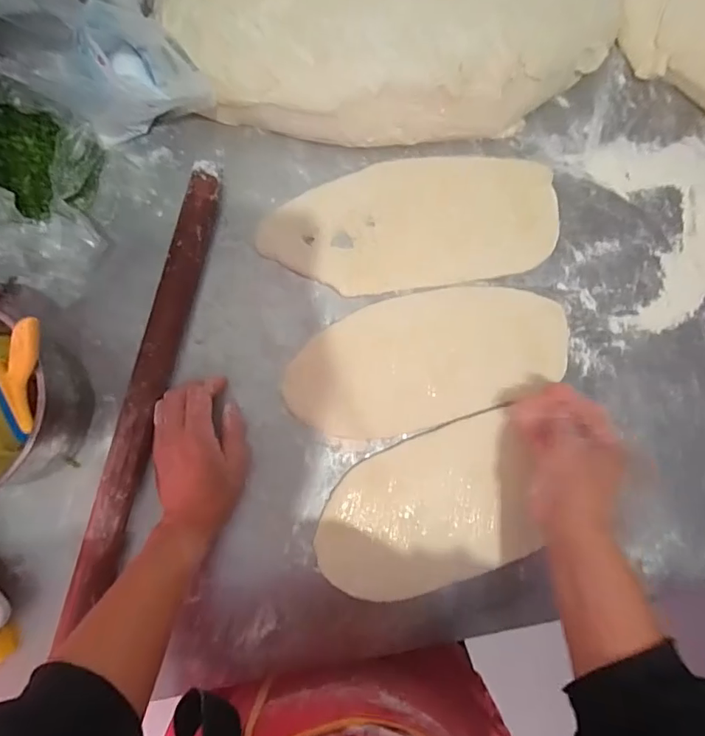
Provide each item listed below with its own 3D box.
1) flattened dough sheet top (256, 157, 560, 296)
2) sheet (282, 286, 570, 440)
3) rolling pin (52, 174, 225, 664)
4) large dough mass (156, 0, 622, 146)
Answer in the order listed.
[{"bbox_3d":[0.063,-0.149,0.494,0.302,0.014,0.131,-9,84,-6],"label":"flattened dough sheet top"},{"bbox_3d":[0.078,-0.012,0.484,0.284,0.009,0.128,-17,85,-7],"label":"sheet"},{"bbox_3d":[-0.184,0.012,0.440,0.031,0.029,0.419,13,81,-4],"label":"rolling pin"},{"bbox_3d":[0.048,-0.349,0.487,0.432,0.070,0.228,-8,84,-6],"label":"large dough mass"}]

